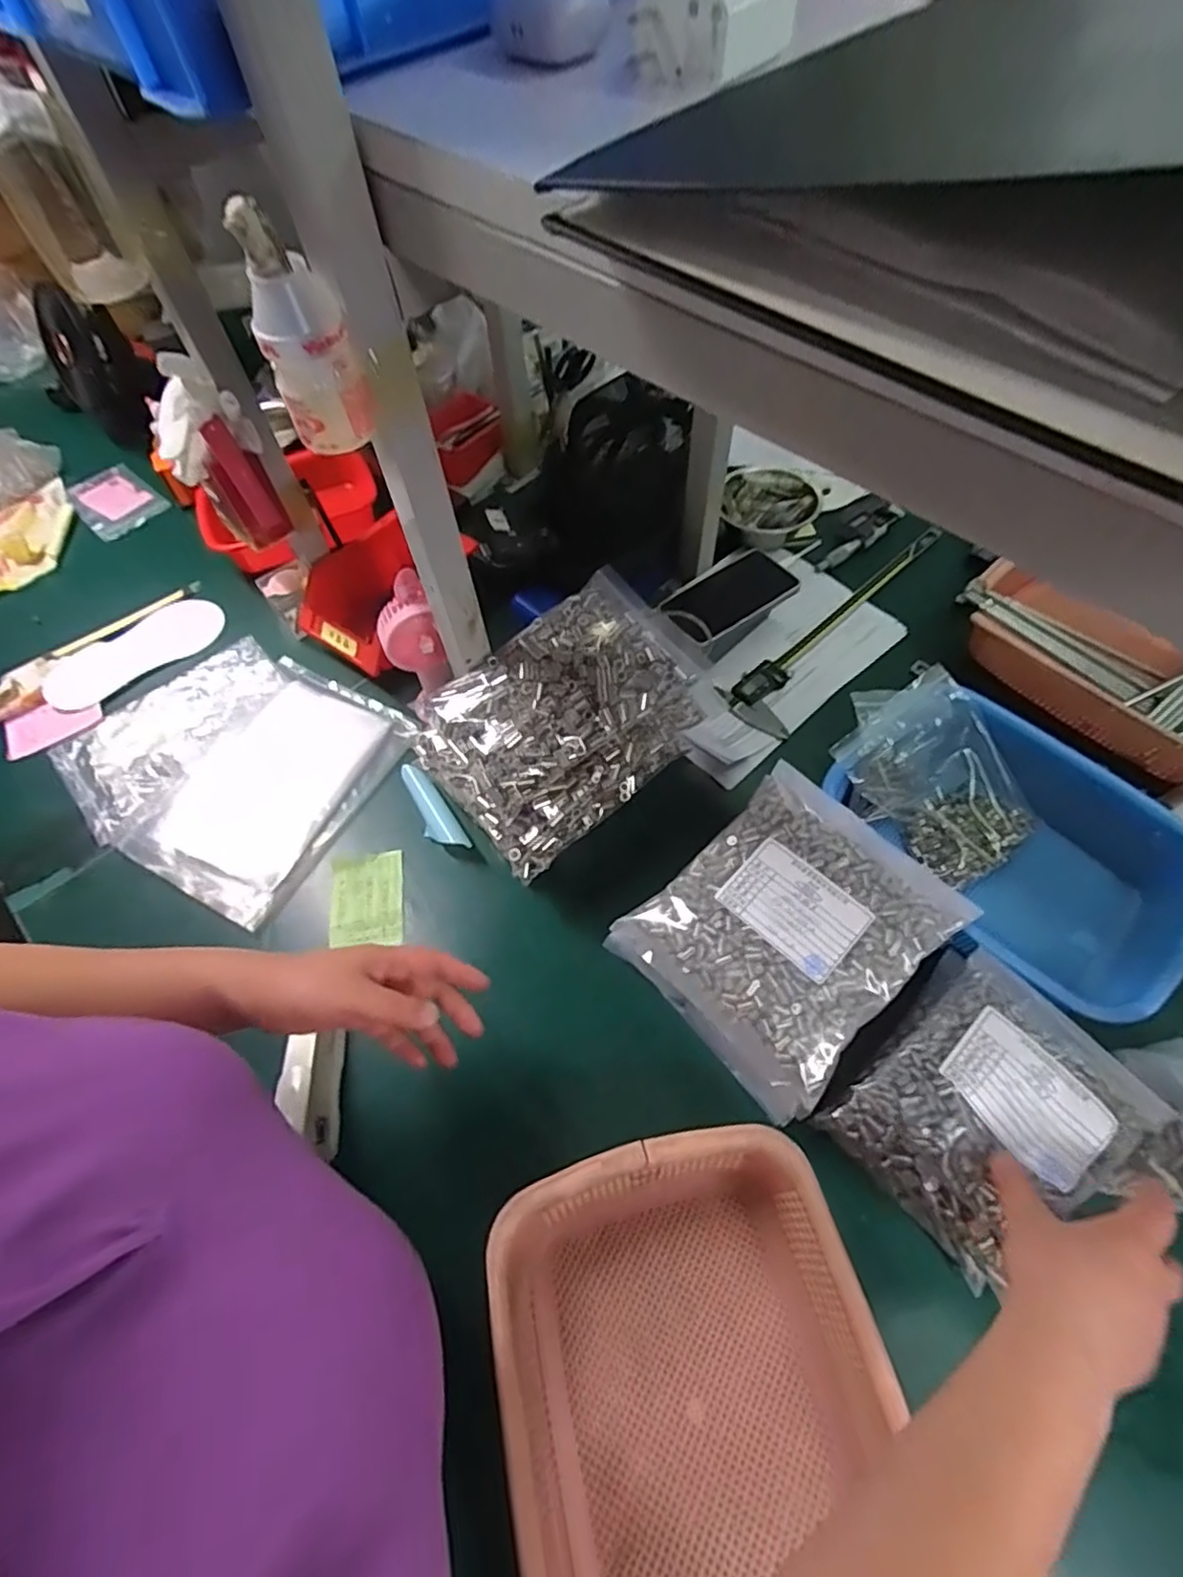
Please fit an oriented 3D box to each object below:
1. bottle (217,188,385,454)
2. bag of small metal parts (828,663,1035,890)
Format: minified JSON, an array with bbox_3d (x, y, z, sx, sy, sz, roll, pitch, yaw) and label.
[{"bbox_3d":[-0.151,-0.234,0.344,0.048,0.101,0.040,-26,62,-12],"label":"bottle"},{"bbox_3d":[0.311,-0.012,0.594,0.131,0.079,0.169,-42,68,-17],"label":"bag of small metal parts"}]

